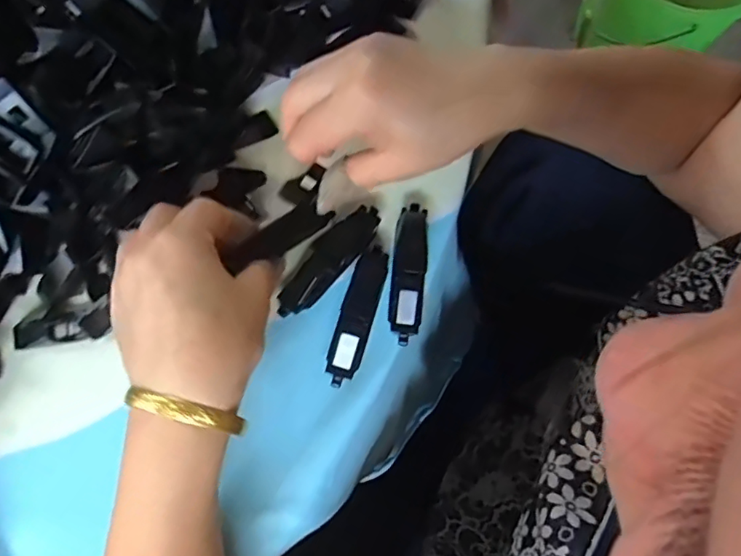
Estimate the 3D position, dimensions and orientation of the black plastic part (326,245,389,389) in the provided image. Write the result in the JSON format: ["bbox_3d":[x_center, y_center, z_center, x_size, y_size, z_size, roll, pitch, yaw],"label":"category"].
[{"bbox_3d":[-0.007,0.020,0.306,0.019,0.015,0.079,14,75,3],"label":"black plastic part"}]

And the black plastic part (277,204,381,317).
[{"bbox_3d":[-0.025,-0.012,0.318,0.024,0.006,0.079,41,78,10],"label":"black plastic part"}]

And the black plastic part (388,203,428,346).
[{"bbox_3d":[0.022,-0.004,0.312,0.019,0.019,0.079,6,75,1],"label":"black plastic part"}]

